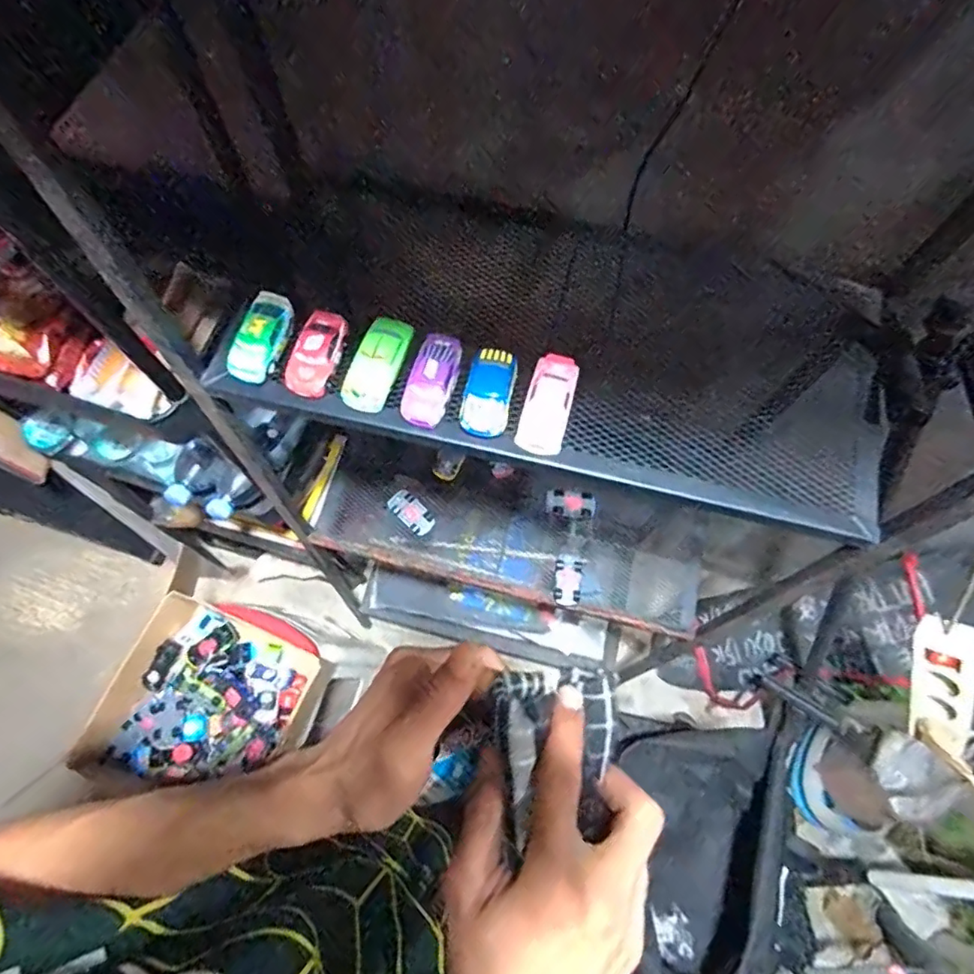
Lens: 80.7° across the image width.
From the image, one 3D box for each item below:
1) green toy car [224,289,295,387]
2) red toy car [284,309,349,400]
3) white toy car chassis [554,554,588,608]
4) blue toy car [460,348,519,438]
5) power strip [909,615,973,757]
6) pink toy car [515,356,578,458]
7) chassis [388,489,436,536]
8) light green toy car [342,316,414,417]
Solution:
[{"bbox_3d":[-0.187,-0.125,0.475,0.034,0.024,0.078,17,70,6],"label":"green toy car"},{"bbox_3d":[-0.140,-0.110,0.472,0.035,0.018,0.074,18,71,6],"label":"red toy car"},{"bbox_3d":[0.113,0.130,0.797,0.039,0.015,0.070,12,70,4],"label":"white toy car chassis"},{"bbox_3d":[0.003,-0.078,0.460,0.035,0.017,0.075,14,70,5],"label":"blue toy car"},{"bbox_3d":[0.529,0.232,0.663,0.039,0.054,0.178,-17,114,-7],"label":"power strip"},{"bbox_3d":[0.049,-0.067,0.457,0.035,0.017,0.083,16,70,5],"label":"pink toy car"},{"bbox_3d":[-0.111,0.037,0.840,0.076,0.019,0.038,42,75,14],"label":"chassis"},{"bbox_3d":[-0.087,-0.104,0.470,0.035,0.025,0.089,16,70,6],"label":"light green toy car"}]

